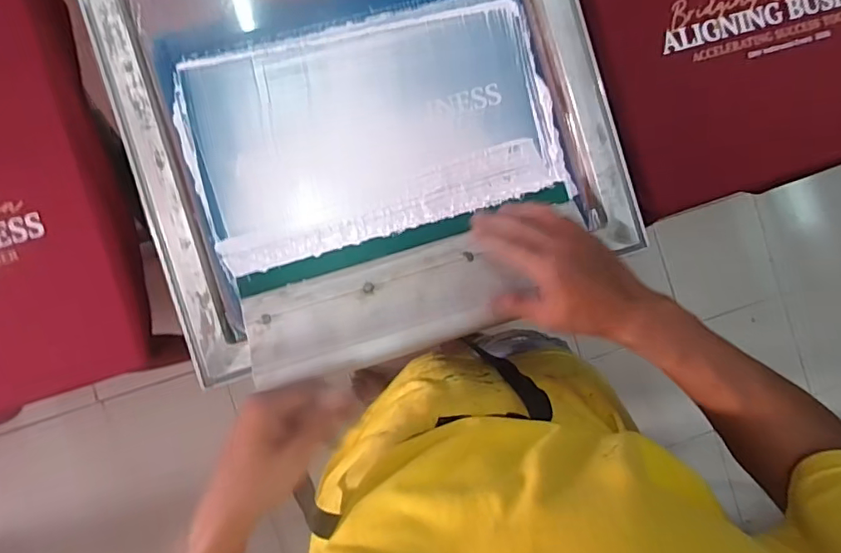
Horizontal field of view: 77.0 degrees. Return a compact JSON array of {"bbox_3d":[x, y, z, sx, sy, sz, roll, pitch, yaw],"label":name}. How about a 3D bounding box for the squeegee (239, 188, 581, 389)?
[{"bbox_3d":[-0.039,0.019,0.514,0.260,0.027,0.120,-19,65,-4],"label":"squeegee"}]

